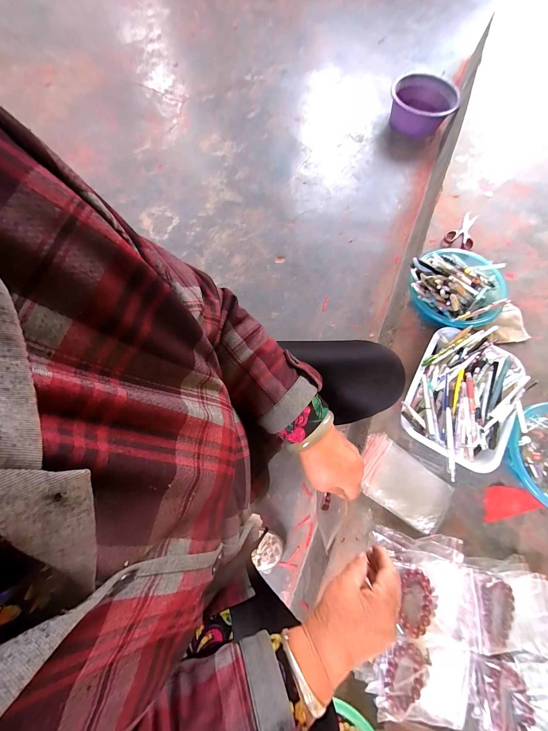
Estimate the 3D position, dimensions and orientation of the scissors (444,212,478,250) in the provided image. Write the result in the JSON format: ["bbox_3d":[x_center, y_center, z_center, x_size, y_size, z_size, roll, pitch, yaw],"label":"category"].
[{"bbox_3d":[0.573,-0.420,0.822,0.089,0.011,0.139,18,73,6],"label":"scissors"}]

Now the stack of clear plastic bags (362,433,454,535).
[{"bbox_3d":[0.276,0.252,0.583,0.197,0.021,0.129,37,76,11],"label":"stack of clear plastic bags"}]

